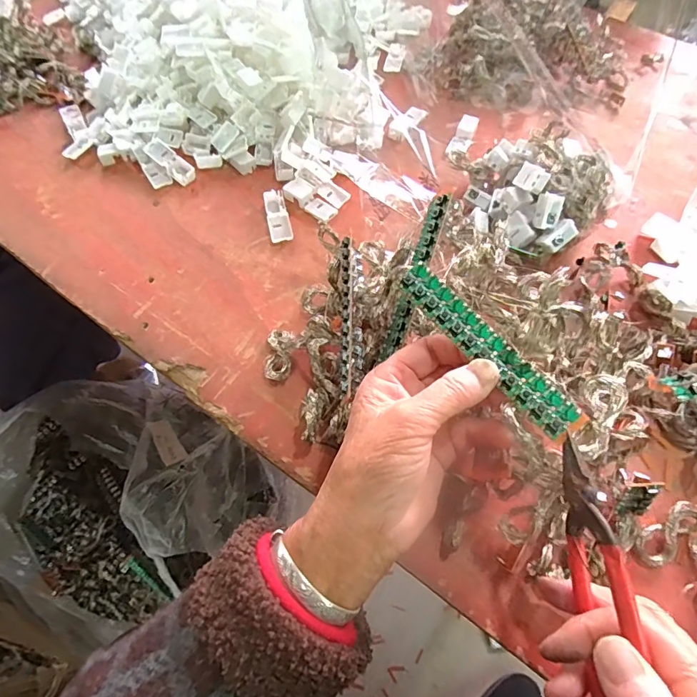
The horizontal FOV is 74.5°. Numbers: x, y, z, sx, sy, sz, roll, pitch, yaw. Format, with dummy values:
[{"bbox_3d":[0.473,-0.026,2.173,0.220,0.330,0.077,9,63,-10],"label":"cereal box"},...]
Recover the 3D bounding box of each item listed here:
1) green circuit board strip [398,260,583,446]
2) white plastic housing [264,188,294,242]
[{"bbox_3d":[0.074,-0.002,0.249,0.020,0.005,0.117,-35,70,-17],"label":"green circuit board strip"},{"bbox_3d":[-0.066,-0.122,0.423,0.020,0.010,0.058,-13,62,-7],"label":"white plastic housing"}]

